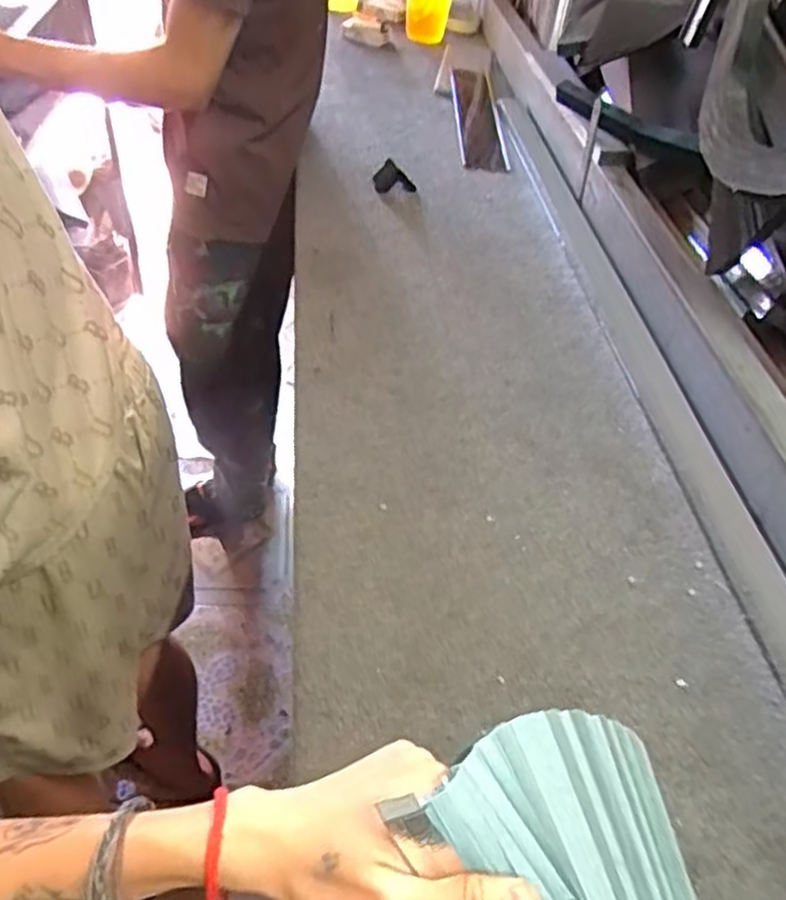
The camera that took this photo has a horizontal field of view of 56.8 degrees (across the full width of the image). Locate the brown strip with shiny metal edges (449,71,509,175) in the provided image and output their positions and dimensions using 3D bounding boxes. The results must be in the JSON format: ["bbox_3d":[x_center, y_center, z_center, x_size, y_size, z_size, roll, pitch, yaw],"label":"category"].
[{"bbox_3d":[0.145,-0.577,1.247,0.080,0.019,0.376,3,45,-4],"label":"brown strip with shiny metal edges"}]

